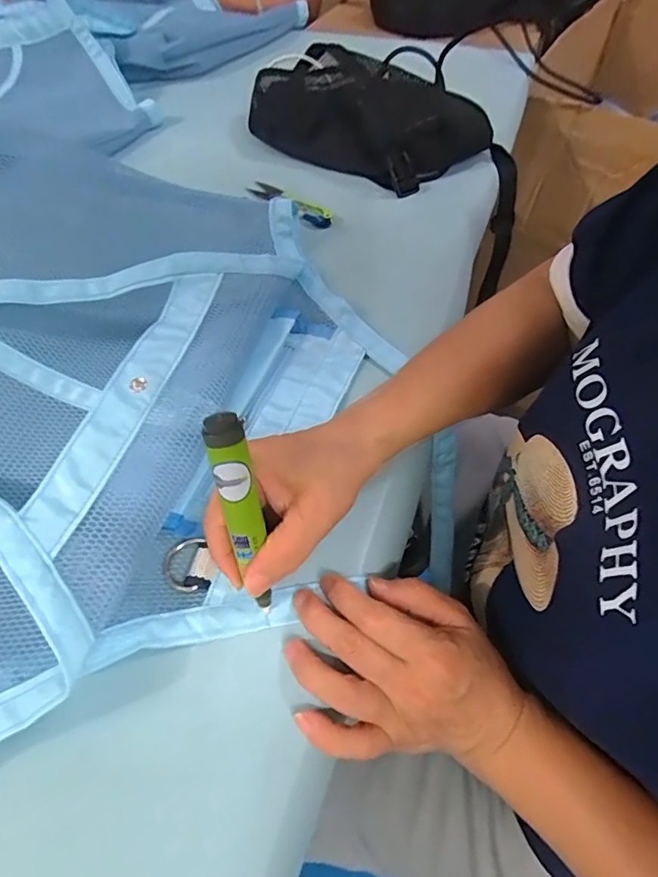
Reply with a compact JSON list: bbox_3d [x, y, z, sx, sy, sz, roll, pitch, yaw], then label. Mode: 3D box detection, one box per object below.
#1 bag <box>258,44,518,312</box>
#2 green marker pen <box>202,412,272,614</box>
[{"bbox_3d":[0.031,-0.369,0.581,0.274,0.057,0.148,35,62,23],"label":"bag"},{"bbox_3d":[-0.042,0.043,0.260,0.018,0.117,0.015,-11,29,-7],"label":"green marker pen"}]

